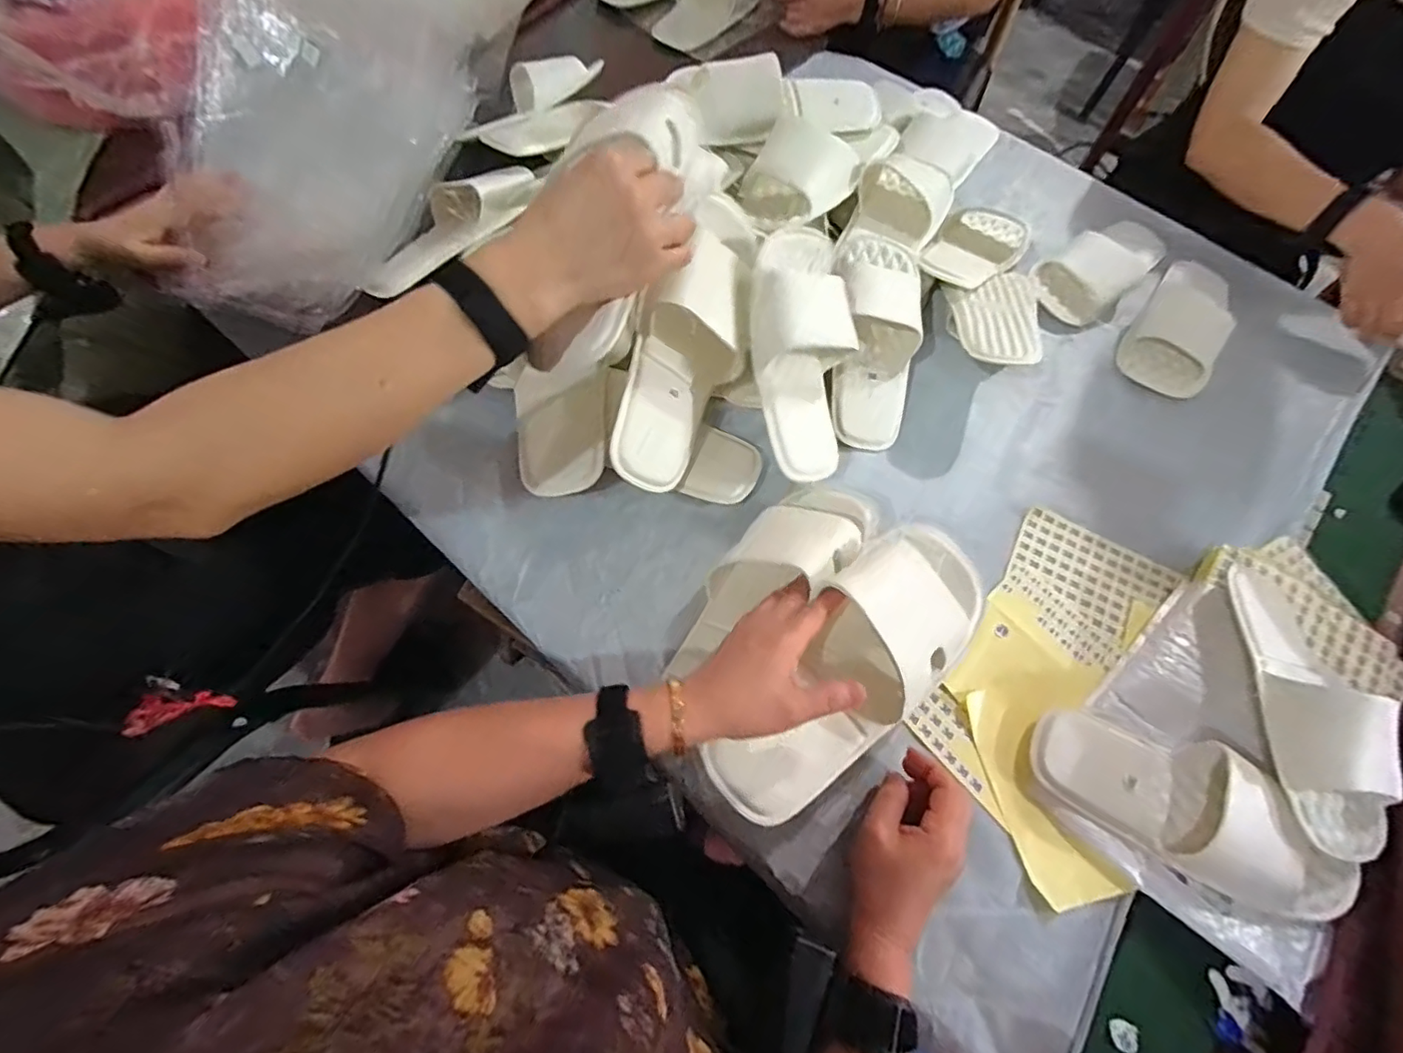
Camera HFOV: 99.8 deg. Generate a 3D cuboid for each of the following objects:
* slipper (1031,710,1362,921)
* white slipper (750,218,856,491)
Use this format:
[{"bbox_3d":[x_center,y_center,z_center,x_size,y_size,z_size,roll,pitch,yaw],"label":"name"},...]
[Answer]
[{"bbox_3d":[0.387,0.217,0.466,0.228,0.048,0.098,25,66,21],"label":"slipper"},{"bbox_3d":[0.094,-0.163,0.563,0.096,0.050,0.233,-5,99,-22],"label":"white slipper"}]

